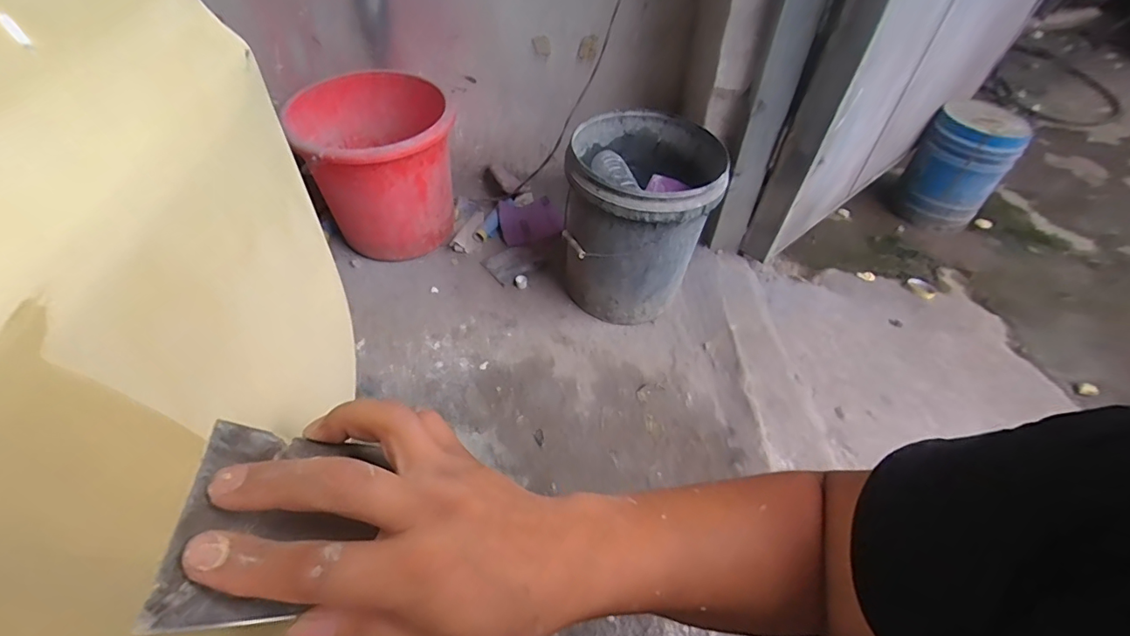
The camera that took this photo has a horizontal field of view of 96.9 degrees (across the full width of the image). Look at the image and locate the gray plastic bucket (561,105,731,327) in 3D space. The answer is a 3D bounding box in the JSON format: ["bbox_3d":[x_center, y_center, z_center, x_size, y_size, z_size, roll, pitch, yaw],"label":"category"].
[{"bbox_3d":[0.159,-0.204,1.115,0.299,0.377,0.327,1,47,-1],"label":"gray plastic bucket"}]

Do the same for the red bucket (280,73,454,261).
[{"bbox_3d":[-0.451,-0.364,1.239,0.335,0.314,0.348,1,47,-1],"label":"red bucket"}]

